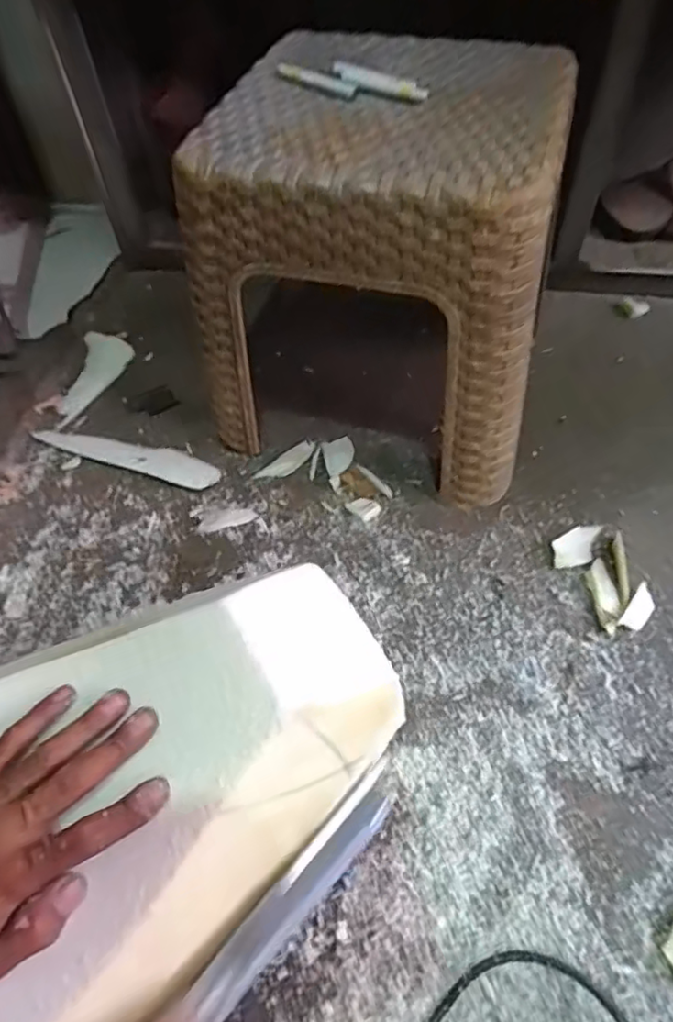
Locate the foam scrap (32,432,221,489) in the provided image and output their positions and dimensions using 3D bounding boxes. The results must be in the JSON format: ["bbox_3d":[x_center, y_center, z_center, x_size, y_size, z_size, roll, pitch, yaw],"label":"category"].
[{"bbox_3d":[-0.232,-0.063,0.685,0.224,0.011,0.037,17,57,13],"label":"foam scrap"}]

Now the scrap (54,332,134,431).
[{"bbox_3d":[-0.301,-0.161,0.767,0.063,0.015,0.153,5,55,5],"label":"scrap"}]

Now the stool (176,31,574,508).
[{"bbox_3d":[0.051,-0.238,0.611,0.305,0.298,0.305,12,57,12],"label":"stool"}]

